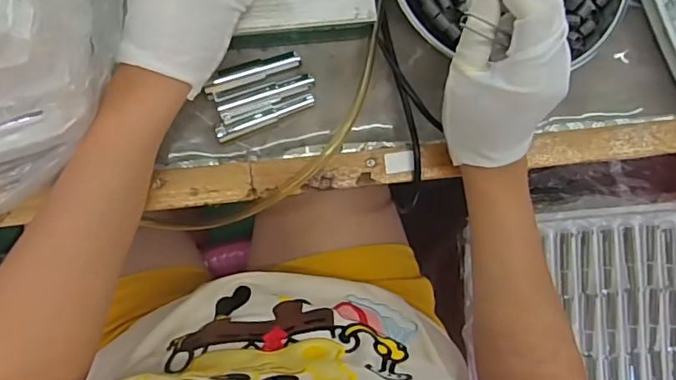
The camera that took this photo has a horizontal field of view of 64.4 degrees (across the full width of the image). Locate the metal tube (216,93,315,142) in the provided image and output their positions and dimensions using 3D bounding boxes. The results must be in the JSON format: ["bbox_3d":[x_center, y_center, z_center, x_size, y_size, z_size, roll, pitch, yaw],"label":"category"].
[{"bbox_3d":[-0.056,-0.057,0.420,0.080,0.014,0.013,-22,95,-8],"label":"metal tube"}]

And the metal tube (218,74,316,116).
[{"bbox_3d":[-0.054,-0.075,0.419,0.078,0.013,0.012,-21,95,-8],"label":"metal tube"}]

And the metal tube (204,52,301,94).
[{"bbox_3d":[-0.066,-0.092,0.420,0.076,0.010,0.016,-19,95,-8],"label":"metal tube"}]

